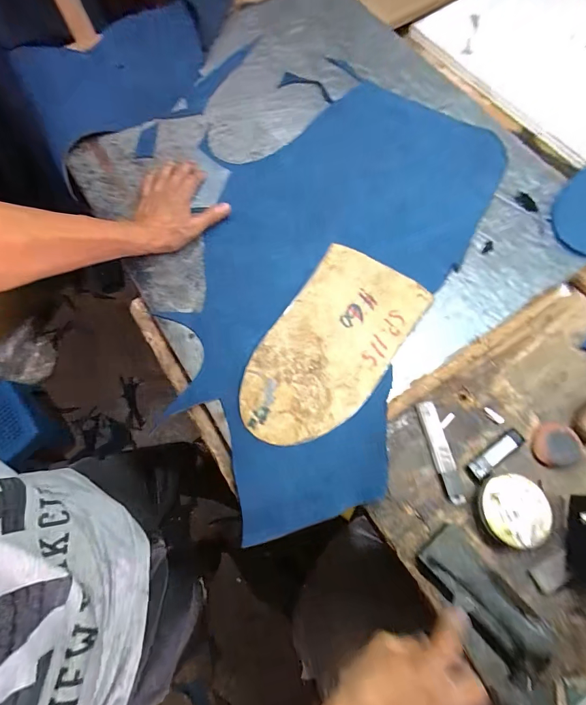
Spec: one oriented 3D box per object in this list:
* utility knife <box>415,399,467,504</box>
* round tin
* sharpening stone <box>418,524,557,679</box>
[{"bbox_3d":[0.177,0.118,0.440,0.023,0.006,0.118,-13,72,-1],"label":"utility knife"},{"bbox_3d":[0.243,0.175,0.410,0.071,0.023,0.073,-1,72,3],"label":"round tin"},{"bbox_3d":[0.205,0.260,0.389,0.054,0.018,0.152,-40,74,-9],"label":"sharpening stone"}]

